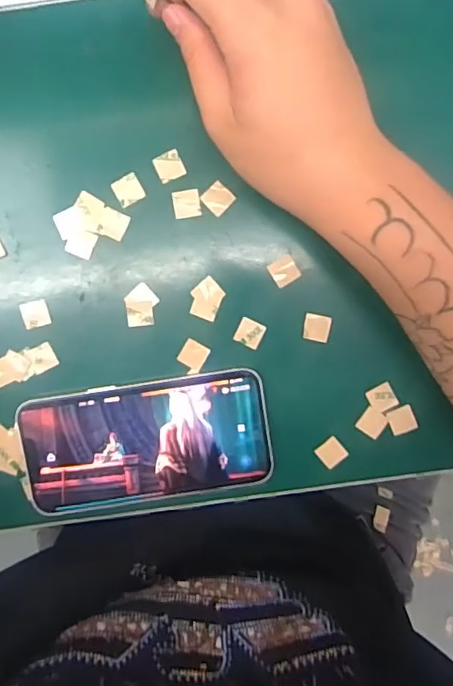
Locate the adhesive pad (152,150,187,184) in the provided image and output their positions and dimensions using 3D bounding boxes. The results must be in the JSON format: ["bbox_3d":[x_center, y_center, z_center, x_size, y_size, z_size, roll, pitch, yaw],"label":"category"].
[{"bbox_3d":[-0.033,-0.101,0.306,0.016,0.004,0.016,-25,95,2],"label":"adhesive pad"}]

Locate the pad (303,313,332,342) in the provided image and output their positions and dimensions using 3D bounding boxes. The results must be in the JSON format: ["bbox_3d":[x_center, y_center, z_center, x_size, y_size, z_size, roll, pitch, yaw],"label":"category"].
[{"bbox_3d":[0.054,-0.009,0.319,0.016,0.004,0.015,10,95,-1],"label":"pad"}]

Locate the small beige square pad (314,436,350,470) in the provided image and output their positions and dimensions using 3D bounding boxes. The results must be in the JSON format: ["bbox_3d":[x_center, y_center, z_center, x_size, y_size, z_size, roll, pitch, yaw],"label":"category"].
[{"bbox_3d":[0.064,0.067,0.328,0.015,0.004,0.016,-38,94,3],"label":"small beige square pad"}]

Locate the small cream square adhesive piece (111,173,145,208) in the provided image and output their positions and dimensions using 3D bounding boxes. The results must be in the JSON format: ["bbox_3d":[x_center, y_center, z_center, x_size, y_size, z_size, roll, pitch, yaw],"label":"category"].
[{"bbox_3d":[-0.056,-0.088,0.308,0.016,0.004,0.016,-29,95,2],"label":"small cream square adhesive piece"}]

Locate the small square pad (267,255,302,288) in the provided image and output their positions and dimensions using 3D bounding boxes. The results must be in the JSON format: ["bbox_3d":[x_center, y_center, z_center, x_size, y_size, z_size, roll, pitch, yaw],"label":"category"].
[{"bbox_3d":[0.034,-0.042,0.314,0.016,0.004,0.014,-30,95,2],"label":"small square pad"}]

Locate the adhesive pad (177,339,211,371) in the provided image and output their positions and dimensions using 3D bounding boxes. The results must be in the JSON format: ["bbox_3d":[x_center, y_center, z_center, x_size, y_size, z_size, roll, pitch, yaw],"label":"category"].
[{"bbox_3d":[-0.019,0.007,0.321,0.015,0.004,0.015,30,94,-3],"label":"adhesive pad"}]

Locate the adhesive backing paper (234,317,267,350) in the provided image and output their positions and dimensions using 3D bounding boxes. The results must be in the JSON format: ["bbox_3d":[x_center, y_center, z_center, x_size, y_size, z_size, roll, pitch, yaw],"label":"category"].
[{"bbox_3d":[0.014,-0.005,0.319,0.016,0.004,0.015,24,94,-3],"label":"adhesive backing paper"}]

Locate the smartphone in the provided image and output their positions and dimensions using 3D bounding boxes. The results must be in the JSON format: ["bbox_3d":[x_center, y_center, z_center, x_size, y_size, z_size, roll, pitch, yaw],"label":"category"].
[{"bbox_3d":[-0.047,0.059,0.322,0.144,0.008,0.071,-9,95,0],"label":"smartphone"}]

